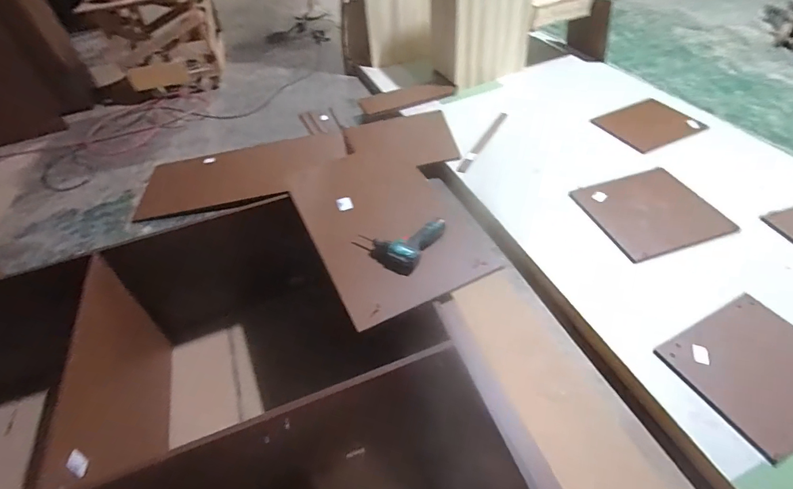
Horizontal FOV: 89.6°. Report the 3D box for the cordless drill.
[{"bbox_3d":[0.008,-0.027,1.241,0.223,0.059,0.228,28,53,24],"label":"cordless drill"}]

